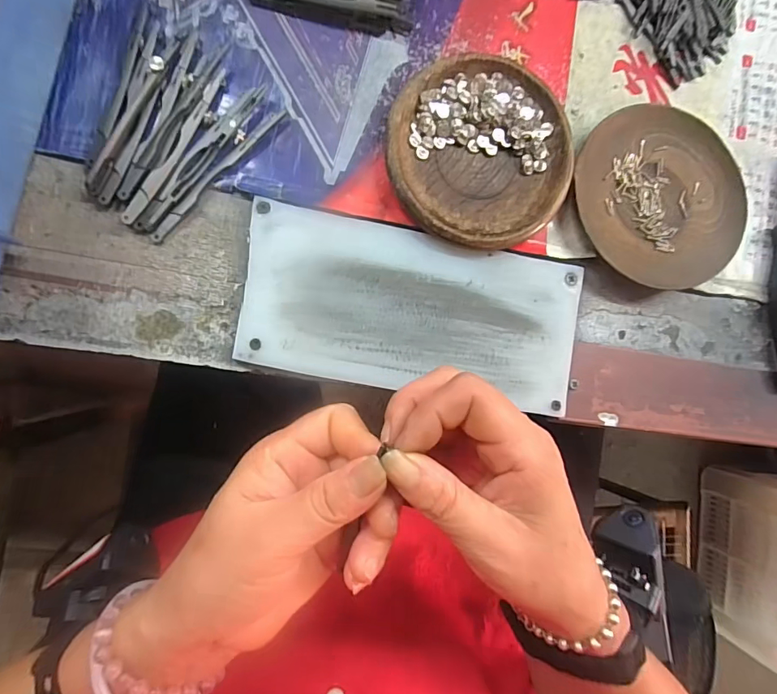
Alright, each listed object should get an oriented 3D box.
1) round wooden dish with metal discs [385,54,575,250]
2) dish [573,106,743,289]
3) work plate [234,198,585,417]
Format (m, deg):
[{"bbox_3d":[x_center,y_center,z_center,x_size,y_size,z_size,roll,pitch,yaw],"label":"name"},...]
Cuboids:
[{"bbox_3d":[0.054,-0.114,0.276,0.110,0.017,0.110,1,87,-9],"label":"round wooden dish with metal discs"},{"bbox_3d":[0.173,-0.097,0.296,0.109,0.016,0.114,1,87,-9],"label":"dish"},{"bbox_3d":[0.017,-0.021,0.269,0.195,0.010,0.091,10,85,-9],"label":"work plate"}]

